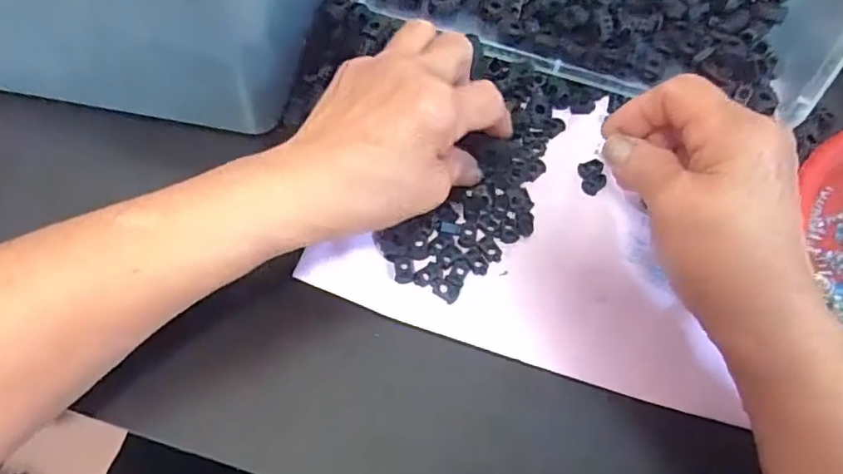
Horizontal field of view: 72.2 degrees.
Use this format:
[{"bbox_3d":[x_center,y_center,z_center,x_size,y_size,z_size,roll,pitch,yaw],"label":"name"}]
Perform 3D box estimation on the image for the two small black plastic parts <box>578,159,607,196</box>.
[{"bbox_3d":[0.104,-0.036,0.351,0.014,0.005,0.024,-2,65,-1],"label":"two small black plastic parts"}]

